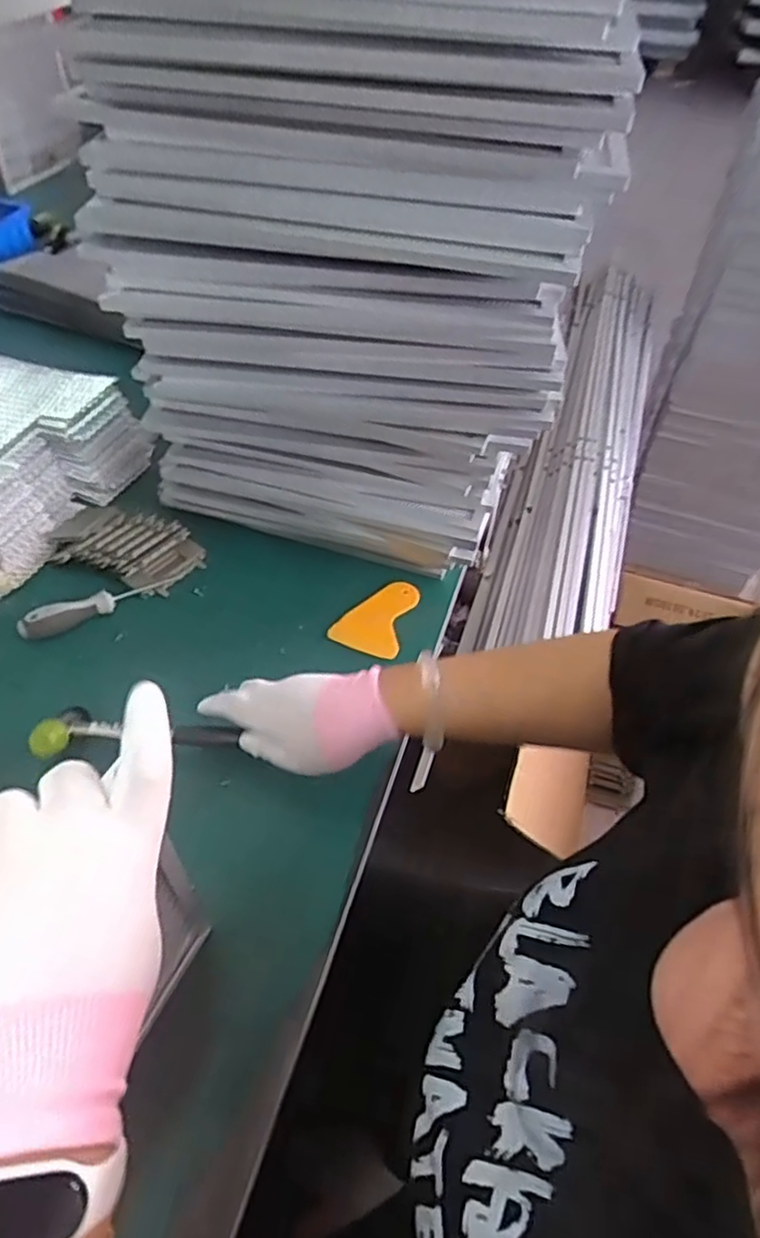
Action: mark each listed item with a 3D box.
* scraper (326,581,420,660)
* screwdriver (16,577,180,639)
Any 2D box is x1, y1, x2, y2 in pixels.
[{"bbox_3d":[-0.003,-0.006,0.717,0.069,0.007,0.097,20,54,6],"label":"scraper"},{"bbox_3d":[-0.279,-0.019,0.694,0.153,0.020,0.022,-25,55,-21],"label":"screwdriver"}]

